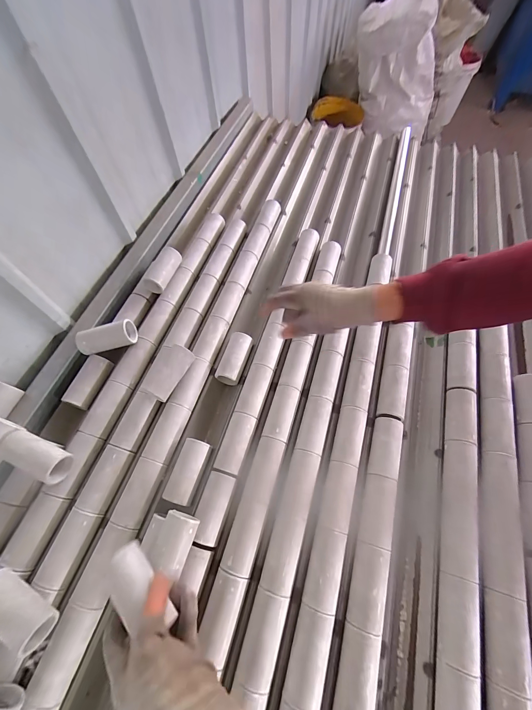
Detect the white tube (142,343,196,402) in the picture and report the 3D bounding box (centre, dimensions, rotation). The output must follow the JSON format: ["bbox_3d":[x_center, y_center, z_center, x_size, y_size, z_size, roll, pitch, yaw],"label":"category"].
[{"bbox_3d":[-0.145,0.029,0.444,0.034,0.039,0.083,26,66,12],"label":"white tube"}]

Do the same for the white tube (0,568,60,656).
[{"bbox_3d":[-0.270,0.274,0.317,0.086,0.042,0.036,24,66,12],"label":"white tube"}]

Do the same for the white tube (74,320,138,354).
[{"bbox_3d":[-0.257,-0.028,0.469,0.086,0.037,0.034,-14,64,-7],"label":"white tube"}]

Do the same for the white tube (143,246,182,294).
[{"bbox_3d":[-0.189,-0.160,0.539,0.040,0.040,0.083,16,64,8],"label":"white tube"}]

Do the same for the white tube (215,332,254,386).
[{"bbox_3d":[-0.051,0.005,0.488,0.037,0.034,0.085,16,64,8],"label":"white tube"}]

